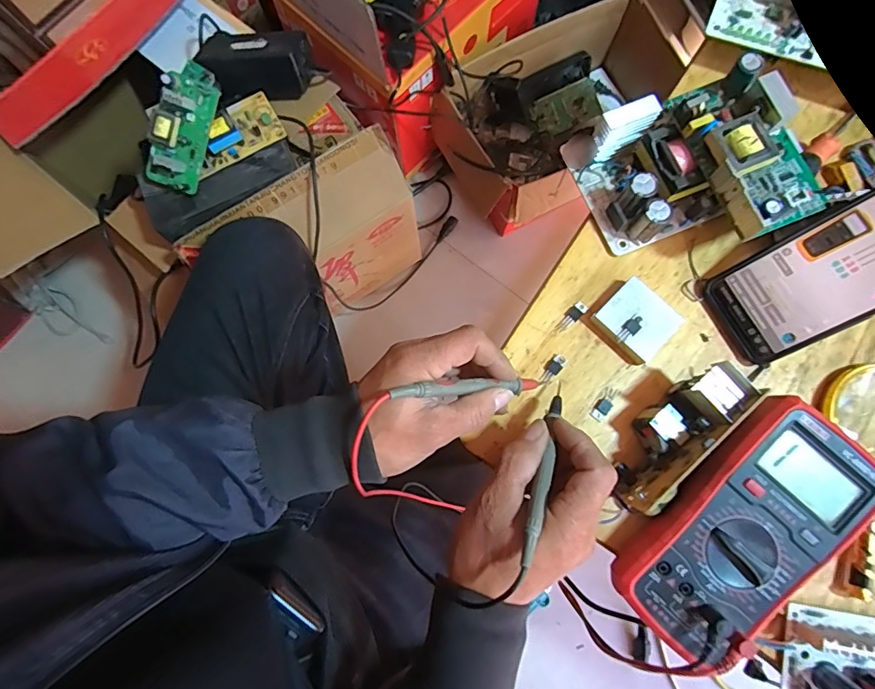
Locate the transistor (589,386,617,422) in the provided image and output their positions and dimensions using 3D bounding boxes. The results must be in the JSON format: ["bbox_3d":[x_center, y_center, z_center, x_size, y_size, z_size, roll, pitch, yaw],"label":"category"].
[{"bbox_3d":[0.132,0.047,0.384,0.011,0.004,0.028,36,82,7],"label":"transistor"}]

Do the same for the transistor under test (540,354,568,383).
[{"bbox_3d":[0.092,0.019,0.390,0.026,0.004,0.011,-45,82,-3],"label":"transistor under test"}]

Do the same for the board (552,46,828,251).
[{"bbox_3d":[0.198,-0.133,0.379,0.147,0.076,0.129,-16,79,-2],"label":"board"}]

